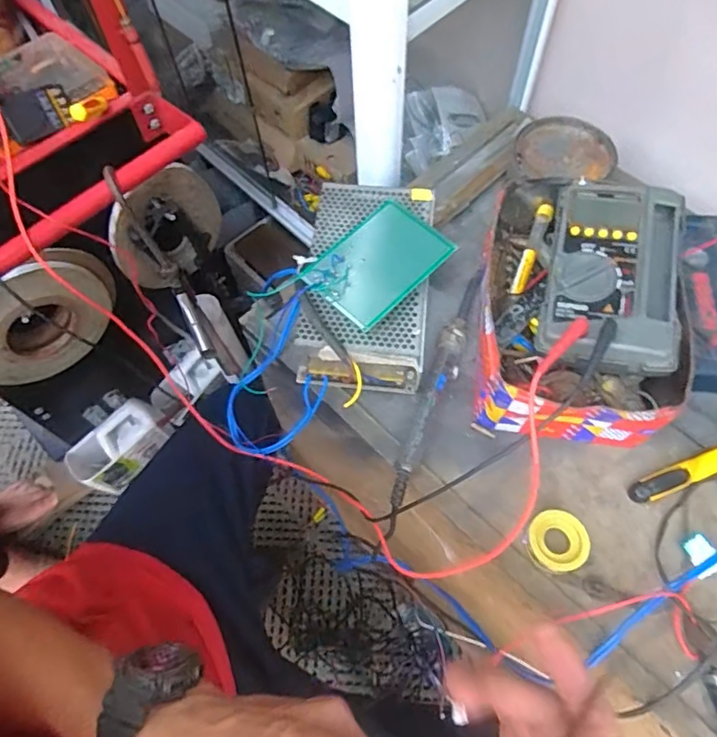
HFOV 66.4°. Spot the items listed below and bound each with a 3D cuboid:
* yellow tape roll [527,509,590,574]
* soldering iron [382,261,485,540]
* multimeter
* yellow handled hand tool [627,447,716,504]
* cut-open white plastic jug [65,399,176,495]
[{"bbox_3d":[0.158,0.138,0.438,0.043,0.022,0.045,-1,65,1],"label":"yellow tape roll"},{"bbox_3d":[0.070,0.016,0.494,0.023,0.025,0.270,18,67,10],"label":"soldering iron"},{"bbox_3d":[0.206,-0.078,0.440,0.100,0.033,0.181,13,66,8],"label":"multimeter"},{"bbox_3d":[0.284,0.083,0.457,0.121,0.016,0.020,-20,66,-8],"label":"yellow handled hand tool"},{"bbox_3d":[-0.388,0.127,0.876,0.164,0.099,0.086,-36,69,-14],"label":"cut-open white plastic jug"}]

